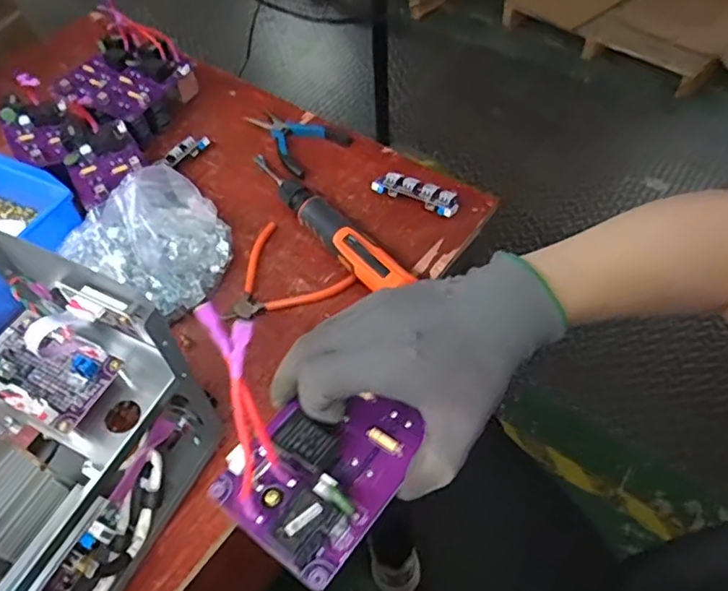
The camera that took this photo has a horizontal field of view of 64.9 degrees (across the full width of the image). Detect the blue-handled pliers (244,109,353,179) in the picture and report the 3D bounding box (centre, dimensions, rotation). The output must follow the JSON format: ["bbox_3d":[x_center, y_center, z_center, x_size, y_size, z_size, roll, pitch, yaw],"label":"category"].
[{"bbox_3d":[-0.106,-0.217,0.777,0.155,0.017,0.091,34,62,24],"label":"blue-handled pliers"}]

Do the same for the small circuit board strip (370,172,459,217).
[{"bbox_3d":[0.068,-0.128,0.710,0.106,0.017,0.043,25,59,19],"label":"small circuit board strip"}]

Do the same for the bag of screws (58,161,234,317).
[{"bbox_3d":[-0.219,-0.054,0.619,0.162,0.107,0.114,-35,60,-21],"label":"bag of screws"}]

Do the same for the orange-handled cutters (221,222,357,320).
[{"bbox_3d":[-0.102,-0.014,0.639,0.140,0.015,0.126,34,62,24],"label":"orange-handled cutters"}]

